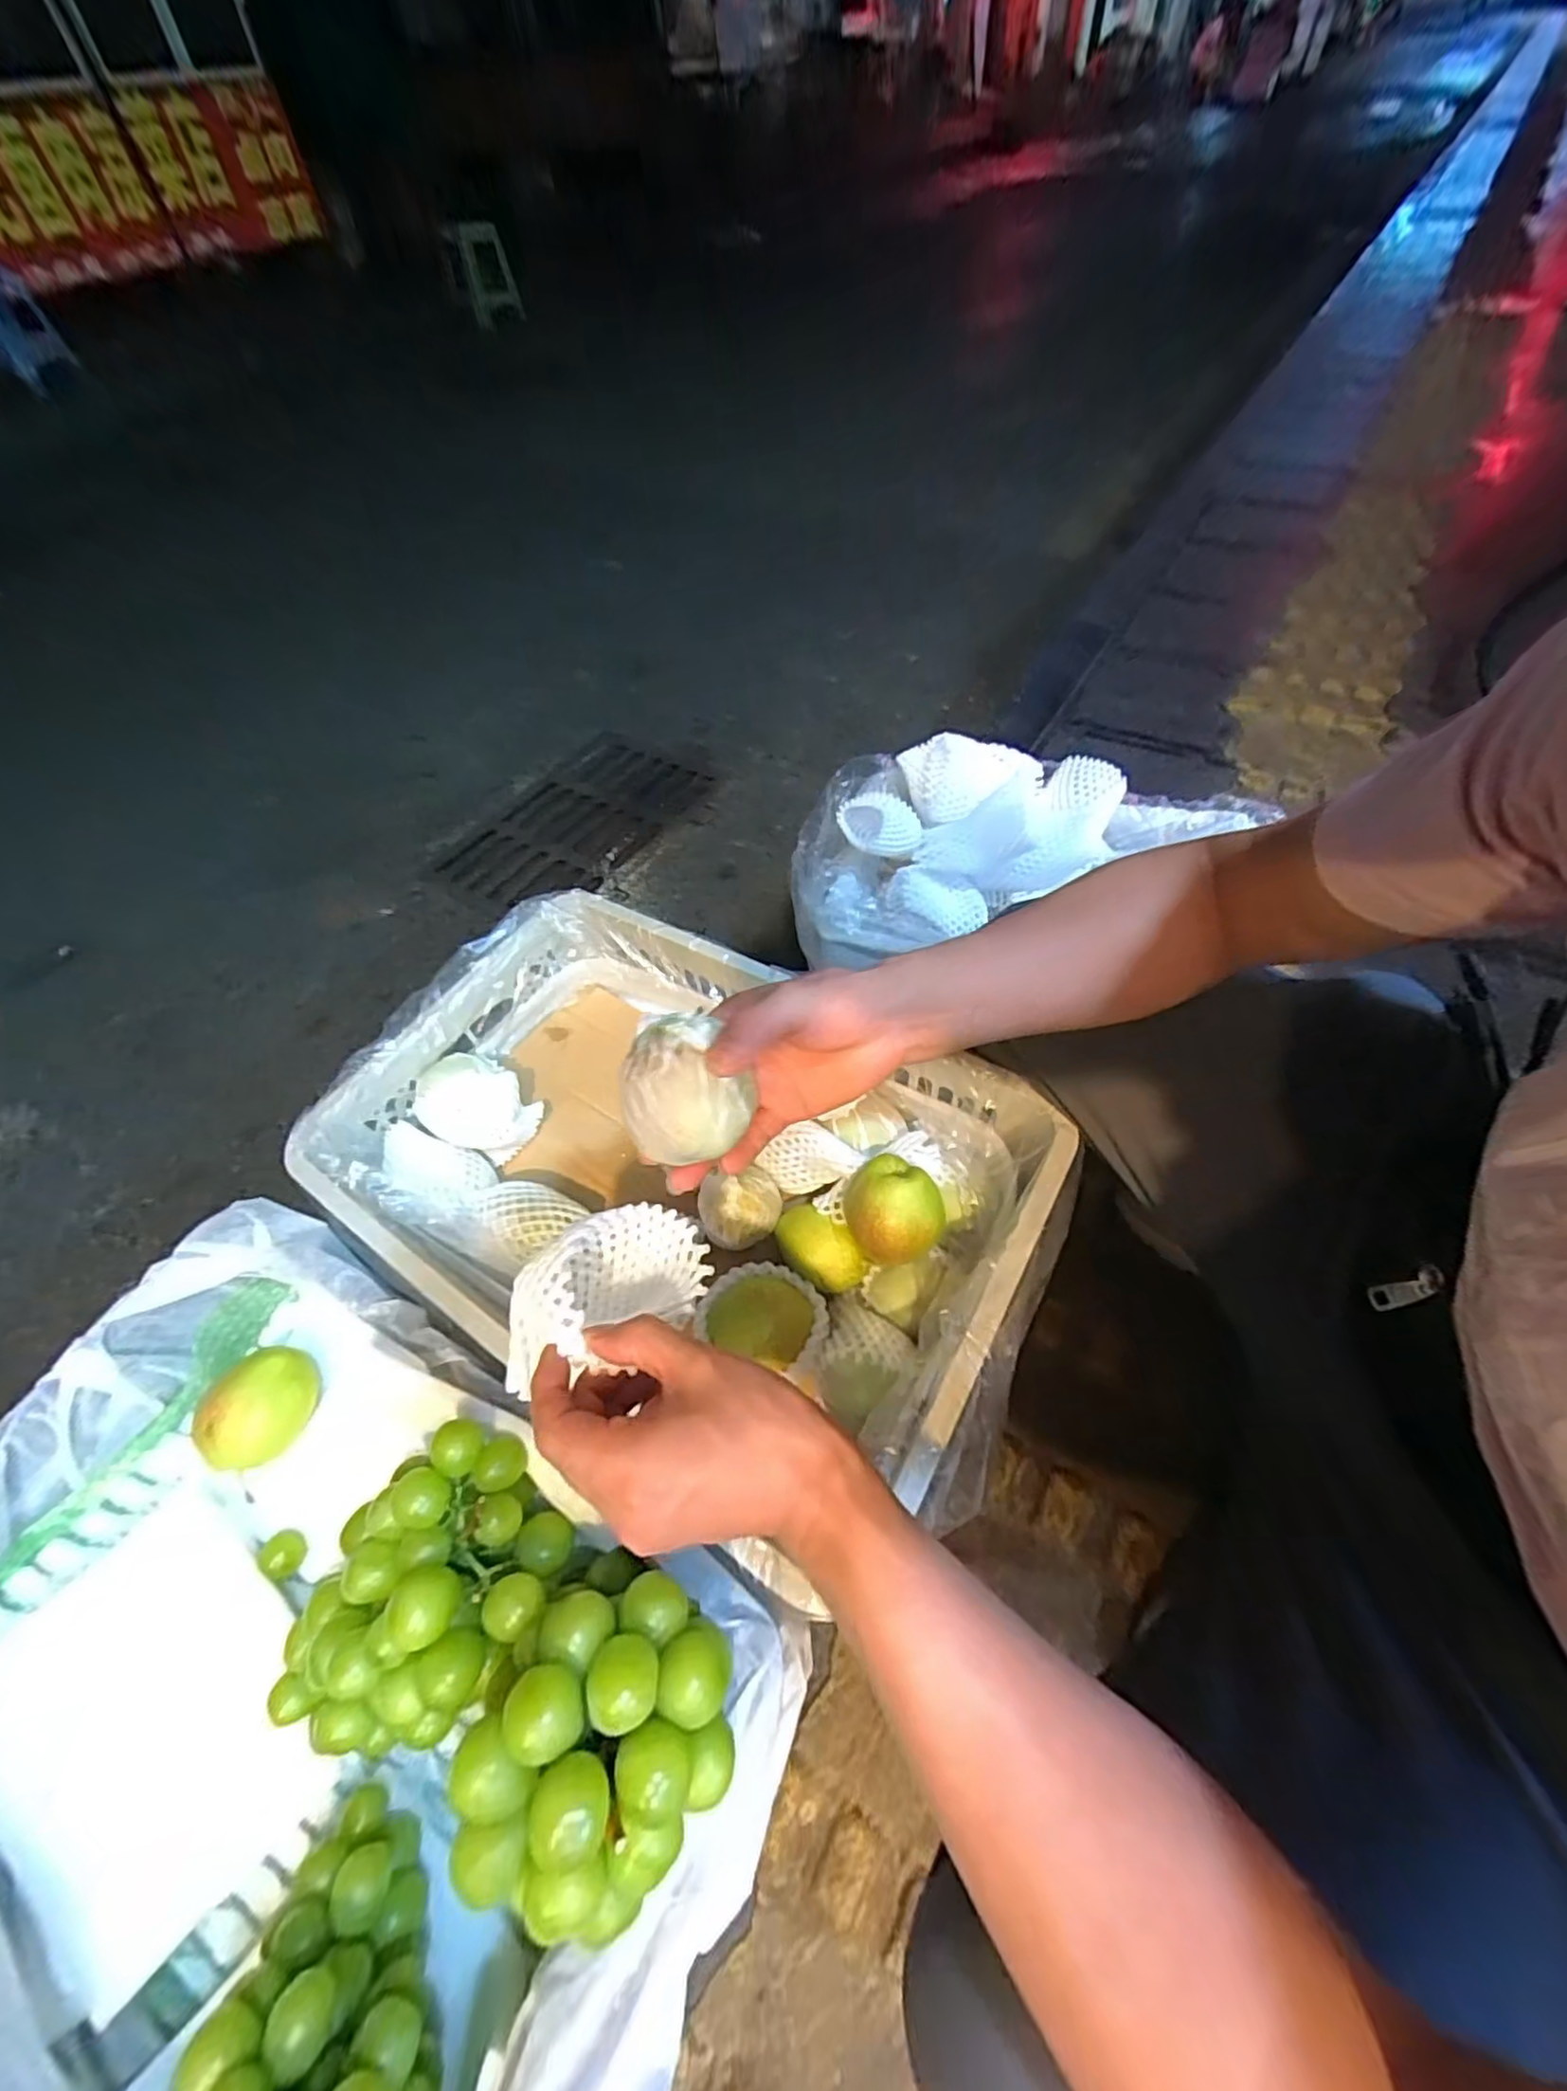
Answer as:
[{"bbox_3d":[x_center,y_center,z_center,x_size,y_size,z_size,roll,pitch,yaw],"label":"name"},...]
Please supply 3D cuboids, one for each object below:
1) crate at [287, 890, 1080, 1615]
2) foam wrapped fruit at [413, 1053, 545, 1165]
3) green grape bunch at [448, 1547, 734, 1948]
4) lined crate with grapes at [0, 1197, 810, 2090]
[{"bbox_3d":[-0.100,0.099,0.565,0.553,0.145,0.364,30,64,22],"label":"crate"},{"bbox_3d":[-0.287,0.054,0.620,0.090,0.067,0.084,-2,57,4],"label":"foam wrapped fruit"},{"bbox_3d":[-0.080,0.296,0.292,0.101,0.081,0.110,-2,57,4],"label":"green grape bunch"},{"bbox_3d":[-0.275,0.344,0.361,0.504,0.207,0.351,23,62,19],"label":"lined crate with grapes"}]

